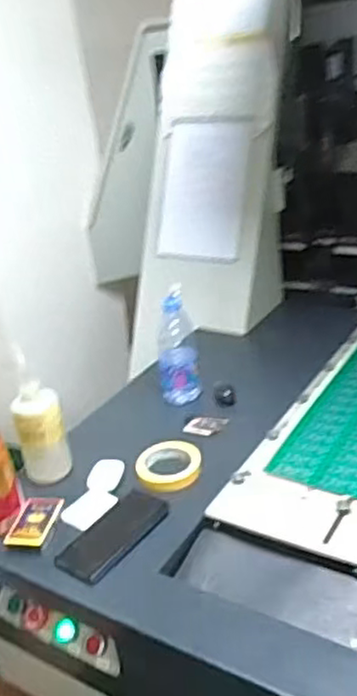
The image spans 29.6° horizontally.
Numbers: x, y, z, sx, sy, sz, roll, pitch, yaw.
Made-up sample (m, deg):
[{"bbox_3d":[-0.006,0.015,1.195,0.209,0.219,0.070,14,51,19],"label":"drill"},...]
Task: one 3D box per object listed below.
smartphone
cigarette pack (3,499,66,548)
[{"bbox_3d":[-0.092,0.264,0.958,0.077,0.010,0.174,15,34,37],"label":"smartphone"},{"bbox_3d":[-0.211,0.252,0.979,0.056,0.012,0.100,1,27,16],"label":"cigarette pack"}]

